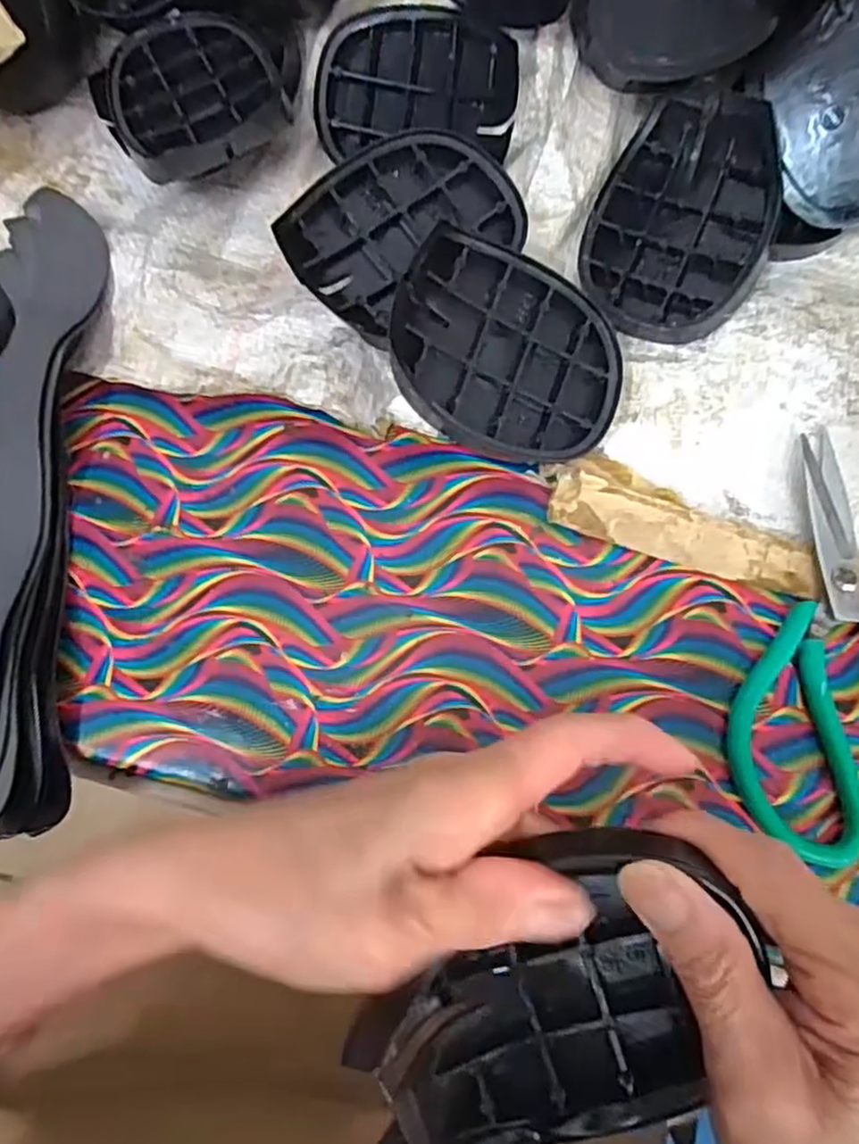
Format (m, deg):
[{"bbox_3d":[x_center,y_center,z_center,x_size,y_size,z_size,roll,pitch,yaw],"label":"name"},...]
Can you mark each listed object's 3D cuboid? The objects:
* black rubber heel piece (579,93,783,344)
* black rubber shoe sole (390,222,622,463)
[{"bbox_3d":[0.126,-0.177,0.348,0.086,0.026,0.118,18,75,7],"label":"black rubber heel piece"},{"bbox_3d":[0.037,-0.101,0.327,0.110,0.024,0.086,16,92,-9],"label":"black rubber shoe sole"}]

